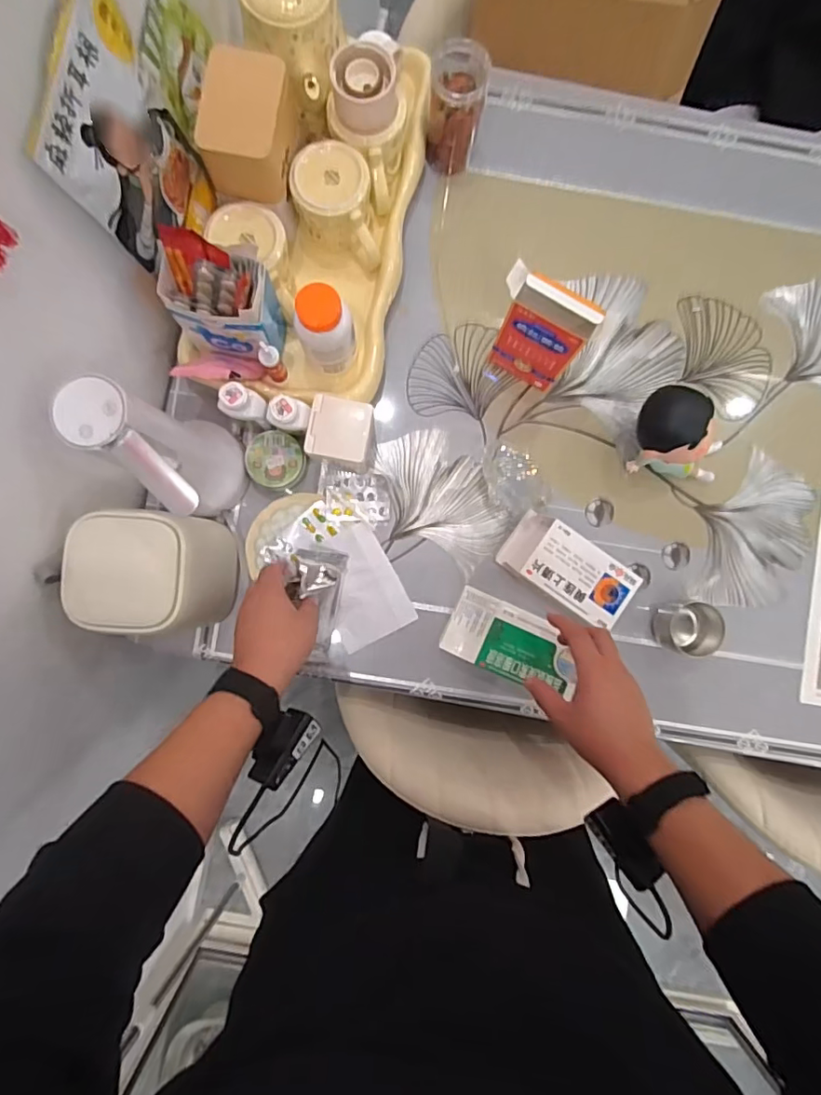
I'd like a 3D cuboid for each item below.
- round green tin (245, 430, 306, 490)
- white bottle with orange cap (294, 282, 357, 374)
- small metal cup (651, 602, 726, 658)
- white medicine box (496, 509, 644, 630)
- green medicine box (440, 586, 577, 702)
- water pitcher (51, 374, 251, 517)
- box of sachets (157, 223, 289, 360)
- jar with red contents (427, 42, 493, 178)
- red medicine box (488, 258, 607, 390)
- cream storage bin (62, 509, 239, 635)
[{"bbox_3d":[-0.164,-0.105,0.655,0.067,0.029,0.064,0,87,-2],"label":"round green tin"},{"bbox_3d":[-0.093,-0.235,0.591,0.060,0.106,0.052,-16,88,-3],"label":"white bottle with orange cap"},{"bbox_3d":[0.337,0.099,0.660,0.067,0.044,0.063,4,87,-2],"label":"small metal cup"},{"bbox_3d":[0.195,0.028,0.667,0.159,0.035,0.087,34,86,0],"label":"white medicine box"},{"bbox_3d":[0.120,0.111,0.628,0.152,0.019,0.080,24,85,-2],"label":"green medicine box"},{"bbox_3d":[-0.223,-0.089,0.551,0.132,0.234,0.095,37,86,0],"label":"water pitcher"},{"bbox_3d":[-0.199,-0.259,0.574,0.108,0.131,0.075,9,87,-2],"label":"box of sachets"},{"bbox_3d":[0.054,-0.523,0.650,0.062,0.119,0.063,0,86,-4],"label":"jar with red contents"},{"bbox_3d":[0.138,-0.235,0.602,0.102,0.174,0.029,33,86,0],"label":"red medicine box"},{"bbox_3d":[-0.272,0.028,0.580,0.126,0.135,0.119,0,87,-2],"label":"cream storage bin"}]

